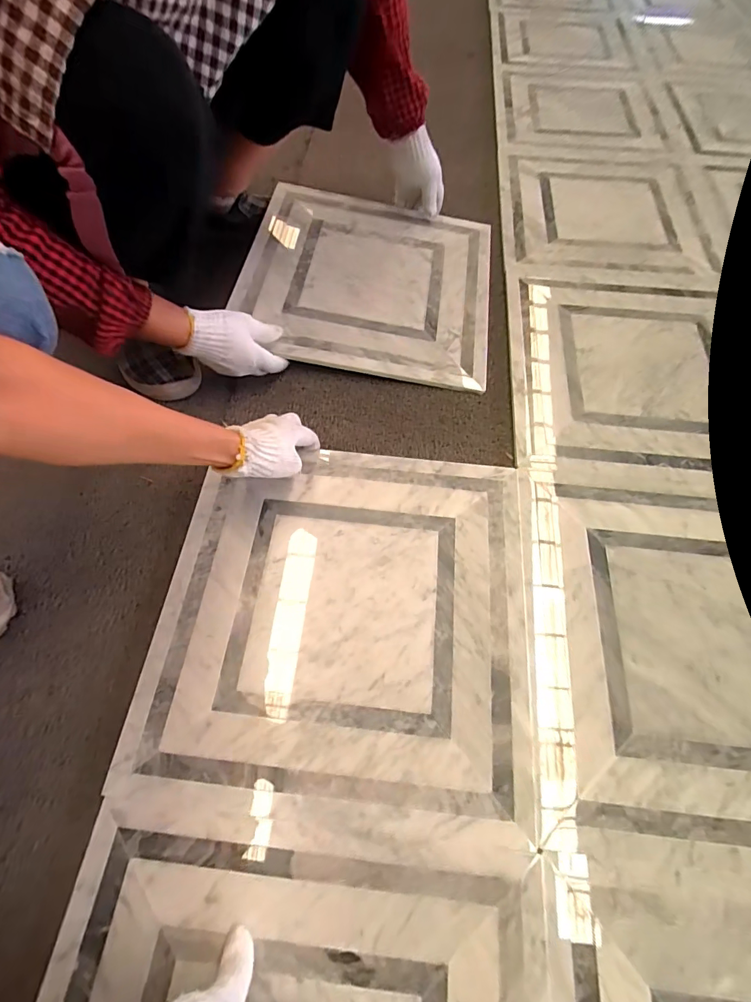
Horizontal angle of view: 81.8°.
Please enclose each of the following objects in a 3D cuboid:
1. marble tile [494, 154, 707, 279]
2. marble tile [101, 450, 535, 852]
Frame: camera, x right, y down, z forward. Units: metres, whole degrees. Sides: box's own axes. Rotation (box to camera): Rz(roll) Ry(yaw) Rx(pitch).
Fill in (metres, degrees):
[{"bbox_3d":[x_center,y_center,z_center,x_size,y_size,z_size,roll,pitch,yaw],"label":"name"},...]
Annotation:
[{"bbox_3d":[0.436,-0.590,0.857,0.370,0.017,0.426,7,62,3],"label":"marble tile"},{"bbox_3d":[-0.035,0.117,0.483,0.392,0.008,0.390,6,62,2],"label":"marble tile"}]

